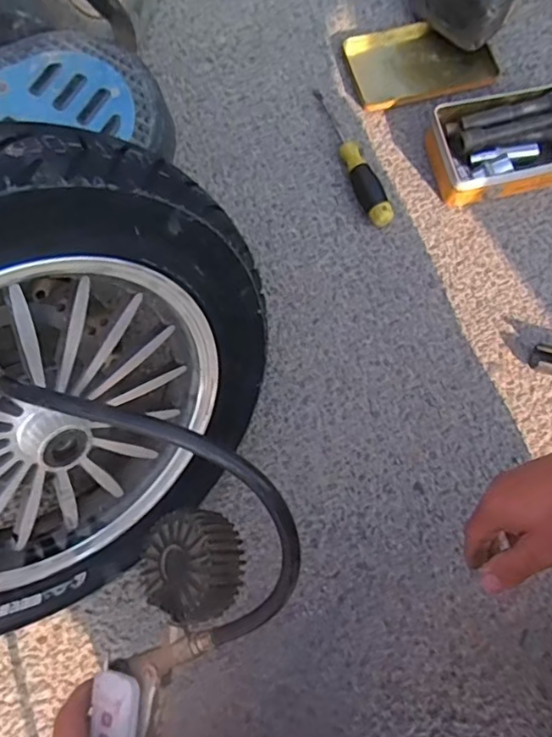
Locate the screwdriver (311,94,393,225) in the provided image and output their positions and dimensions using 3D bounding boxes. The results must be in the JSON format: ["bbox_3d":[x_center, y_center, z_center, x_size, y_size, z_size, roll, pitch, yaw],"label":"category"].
[{"bbox_3d":[0.089,-0.249,0.657,0.033,0.030,0.191,-20,78,-5],"label":"screwdriver"}]

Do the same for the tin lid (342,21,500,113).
[{"bbox_3d":[0.173,-0.373,0.694,0.169,0.013,0.100,-14,78,-4],"label":"tin lid"}]

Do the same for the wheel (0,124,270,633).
[{"bbox_3d":[-0.169,0.026,0.397,0.360,0.363,0.080,-23,46,-36],"label":"wheel"}]

